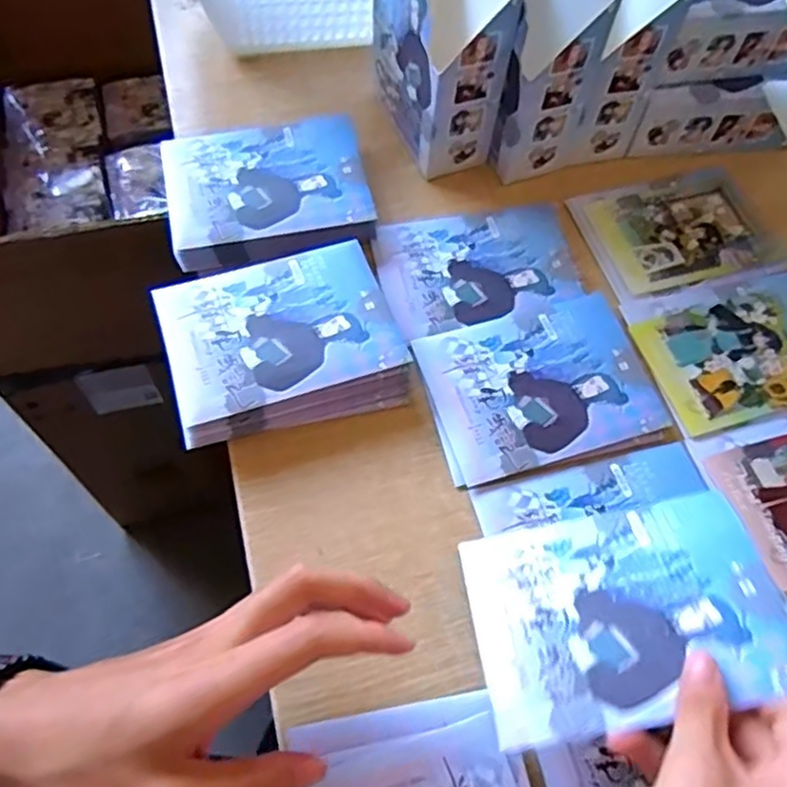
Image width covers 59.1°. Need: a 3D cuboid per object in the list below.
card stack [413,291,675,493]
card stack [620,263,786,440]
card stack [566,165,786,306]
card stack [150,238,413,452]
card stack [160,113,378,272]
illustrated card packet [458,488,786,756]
[{"bbox_3d":[0.097,-0.007,0.464,0.147,0.009,0.116,-13,61,-9],"label":"card stack"},{"bbox_3d":[0.247,-0.034,0.489,0.145,0.004,0.110,-14,62,-10],"label":"card stack"},{"bbox_3d":[0.220,-0.126,0.540,0.143,0.005,0.109,-14,61,-10],"label":"card stack"},{"bbox_3d":[-0.075,-0.036,0.465,0.145,0.030,0.120,-15,62,-10],"label":"card stack"},{"bbox_3d":[-0.094,-0.150,0.524,0.144,0.033,0.121,-12,61,-9],"label":"card stack"},{"bbox_3d":[0.112,0.106,0.340,0.142,0.005,0.107,-14,46,5],"label":"illustrated card packet"}]

